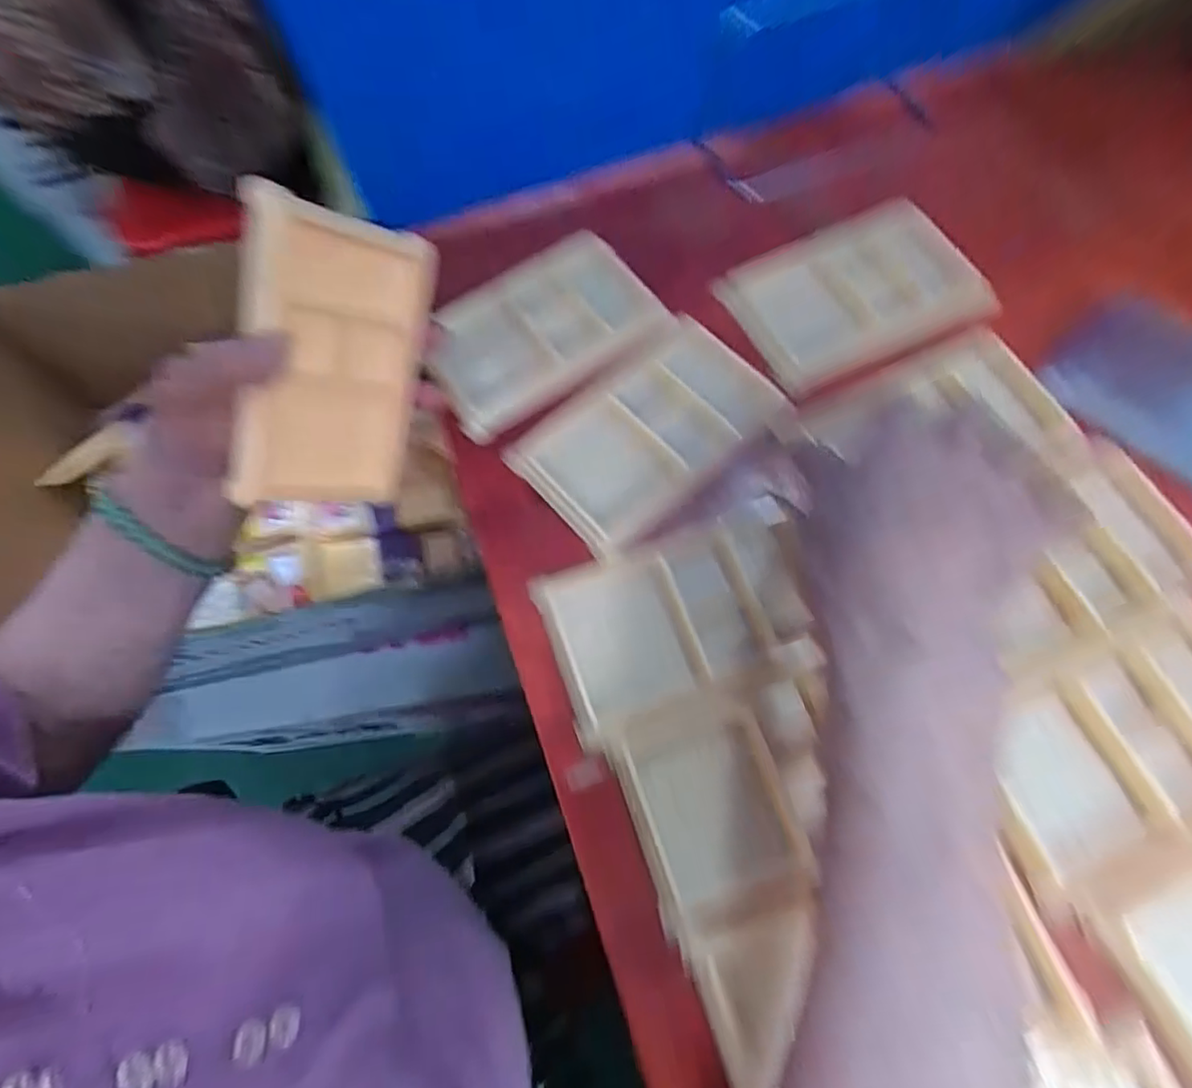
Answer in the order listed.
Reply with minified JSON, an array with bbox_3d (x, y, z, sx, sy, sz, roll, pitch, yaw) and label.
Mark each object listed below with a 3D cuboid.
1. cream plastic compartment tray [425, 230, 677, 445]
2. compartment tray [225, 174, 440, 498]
[{"bbox_3d":[-0.032,-0.123,0.341,0.131,0.013,0.086,-34,72,-9],"label":"cream plastic compartment tray"},{"bbox_3d":[-0.127,-0.084,0.291,0.016,0.086,0.137,33,114,38],"label":"compartment tray"}]

